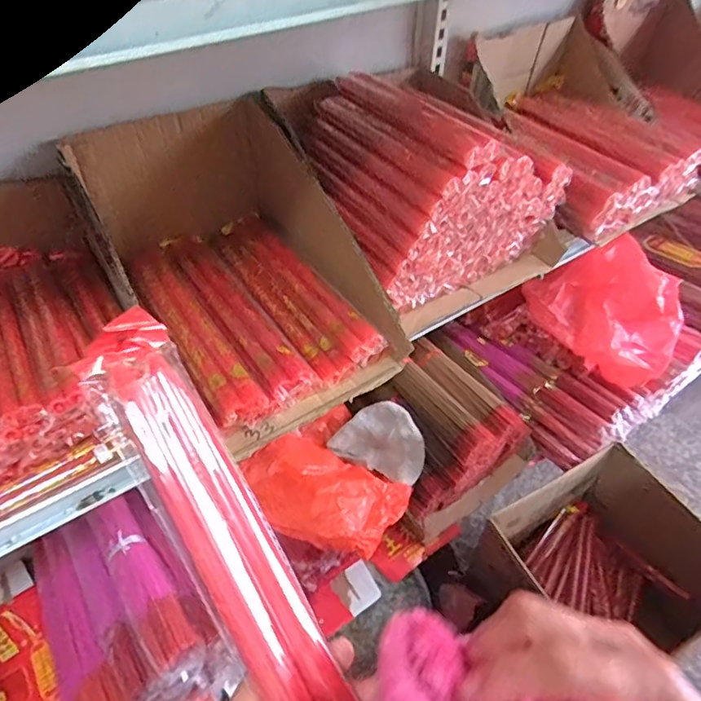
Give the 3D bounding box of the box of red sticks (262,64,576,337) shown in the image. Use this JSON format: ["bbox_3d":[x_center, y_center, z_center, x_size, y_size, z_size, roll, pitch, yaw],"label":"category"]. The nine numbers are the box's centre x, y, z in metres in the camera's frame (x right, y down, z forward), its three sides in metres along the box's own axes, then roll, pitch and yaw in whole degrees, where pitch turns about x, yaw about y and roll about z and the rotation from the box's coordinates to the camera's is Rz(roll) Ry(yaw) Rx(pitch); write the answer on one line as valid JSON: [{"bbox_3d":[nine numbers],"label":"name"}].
[{"bbox_3d":[0.086,-0.244,0.768,0.304,0.223,0.334,-28,52,-24],"label":"box of red sticks"}]

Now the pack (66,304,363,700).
[{"bbox_3d":[-0.041,0.106,0.234,0.038,0.017,0.269,-29,86,-25],"label":"pack"}]

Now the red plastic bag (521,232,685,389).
[{"bbox_3d":[0.541,-0.079,1.114,0.273,0.180,0.270,-24,51,-21],"label":"red plastic bag"}]

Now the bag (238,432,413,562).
[{"bbox_3d":[-0.046,0.237,0.901,0.246,0.082,0.205,24,51,22],"label":"bag"}]

